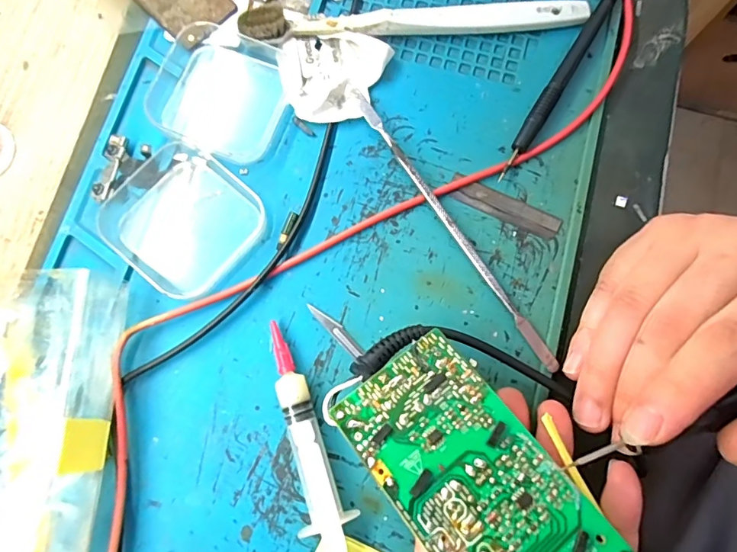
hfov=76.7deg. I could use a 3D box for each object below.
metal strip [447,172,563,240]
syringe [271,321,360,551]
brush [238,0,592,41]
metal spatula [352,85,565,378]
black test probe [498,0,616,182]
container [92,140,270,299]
[{"bbox_3d":[0.068,-0.035,0.233,0.057,0.004,0.013,25,80,6],"label":"metal strip"},{"bbox_3d":[-0.027,0.078,0.205,0.021,0.015,0.114,-24,79,-4],"label":"syringe"},{"bbox_3d":[0.025,-0.138,0.245,0.179,0.018,0.020,-5,78,0],"label":"brush"},{"bbox_3d":[0.040,-0.026,0.229,0.008,0.010,0.166,-34,80,-6],"label":"metal spatula"},{"bbox_3d":[0.100,-0.104,0.242,0.009,0.011,0.124,31,80,7],"label":"black test probe"},{"bbox_3d":[-0.092,-0.029,0.230,0.064,0.012,0.065,39,81,8],"label":"container"}]

